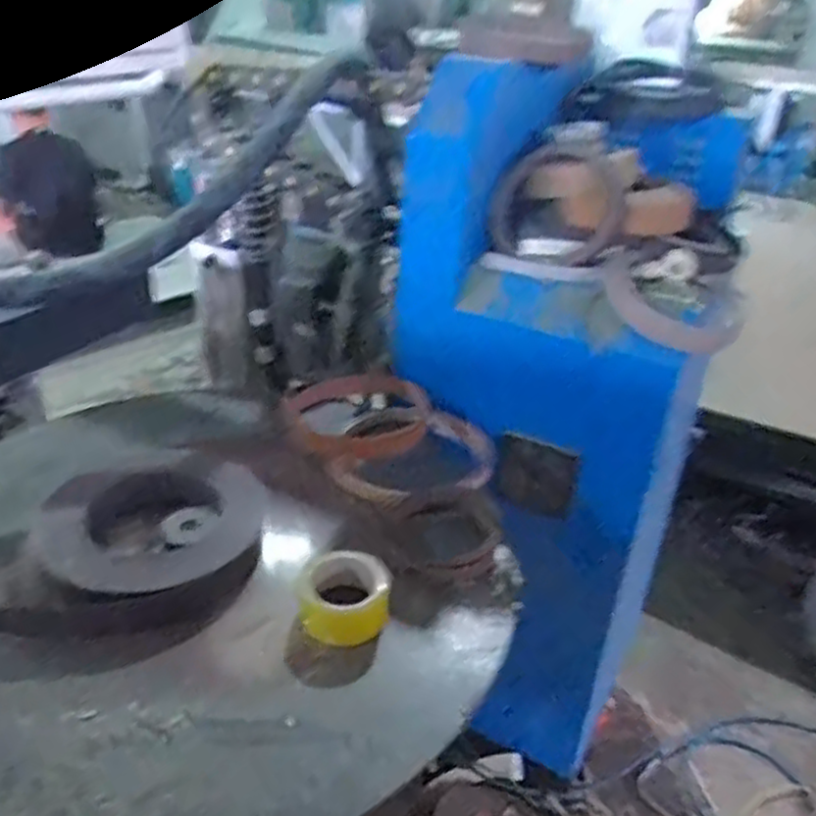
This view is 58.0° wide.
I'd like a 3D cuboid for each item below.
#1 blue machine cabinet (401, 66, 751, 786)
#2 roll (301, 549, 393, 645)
[{"bbox_3d":[0.348,0.025,1.476,0.449,1.222,0.659,26,38,34],"label":"blue machine cabinet"},{"bbox_3d":[-0.070,0.214,0.830,0.098,0.036,0.105,2,30,-1],"label":"roll"}]

